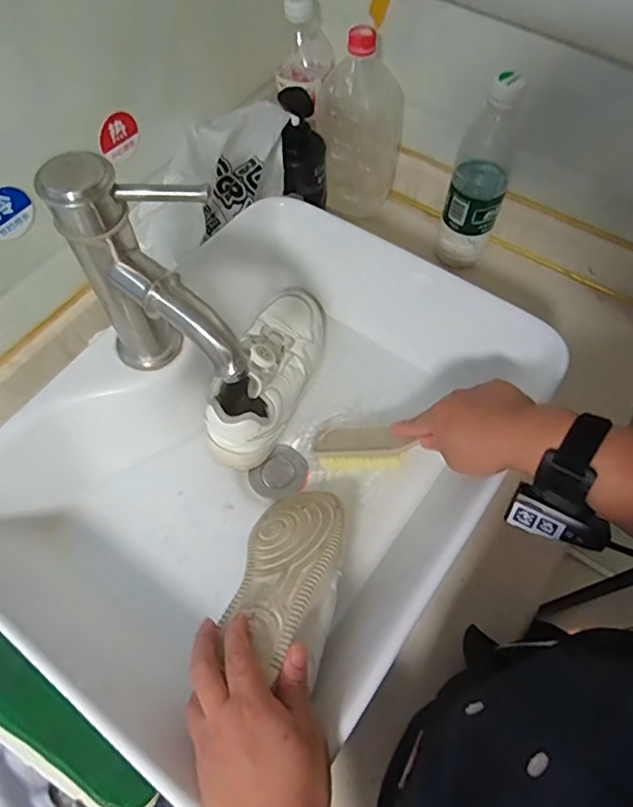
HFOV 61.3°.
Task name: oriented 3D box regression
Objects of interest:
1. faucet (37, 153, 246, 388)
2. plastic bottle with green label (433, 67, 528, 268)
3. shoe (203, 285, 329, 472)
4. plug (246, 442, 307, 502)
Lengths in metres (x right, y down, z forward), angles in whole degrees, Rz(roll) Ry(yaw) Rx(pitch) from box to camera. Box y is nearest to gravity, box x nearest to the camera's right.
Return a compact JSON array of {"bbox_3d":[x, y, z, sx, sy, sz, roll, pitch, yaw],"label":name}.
[{"bbox_3d":[-0.102,-0.077,0.400,0.143,0.192,0.067,29,66,16],"label":"faucet"},{"bbox_3d":[0.187,-0.257,0.618,0.067,0.233,0.065,22,64,13],"label":"plastic bottle with green label"},{"bbox_3d":[-0.047,-0.036,0.565,0.081,0.083,0.215,15,63,9],"label":"shoe"},{"bbox_3d":[-0.037,0.072,0.545,0.049,0.007,0.057,40,69,20],"label":"plug"}]

